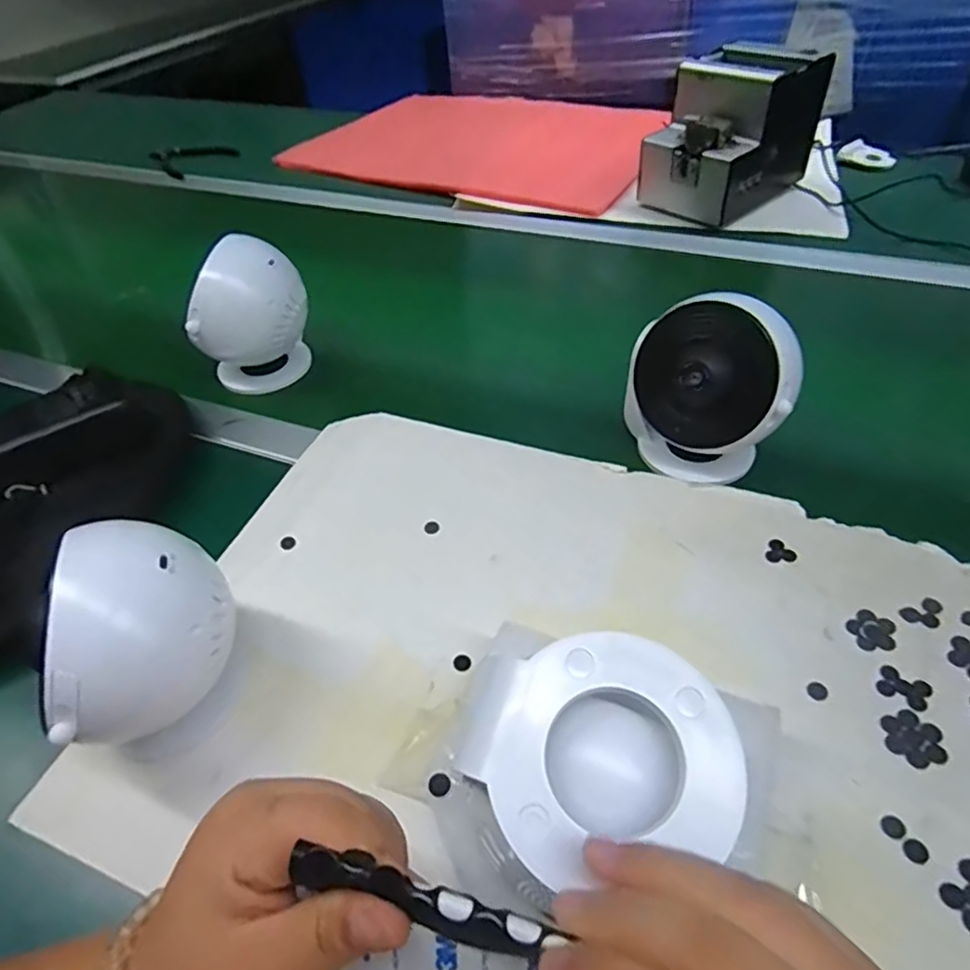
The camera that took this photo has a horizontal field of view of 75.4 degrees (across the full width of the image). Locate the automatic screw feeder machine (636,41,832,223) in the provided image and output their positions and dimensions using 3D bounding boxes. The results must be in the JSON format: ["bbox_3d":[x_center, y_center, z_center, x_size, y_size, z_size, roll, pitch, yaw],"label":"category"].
[{"bbox_3d":[0.302,-0.430,0.772,0.136,0.147,0.187,35,57,30],"label":"automatic screw feeder machine"}]

